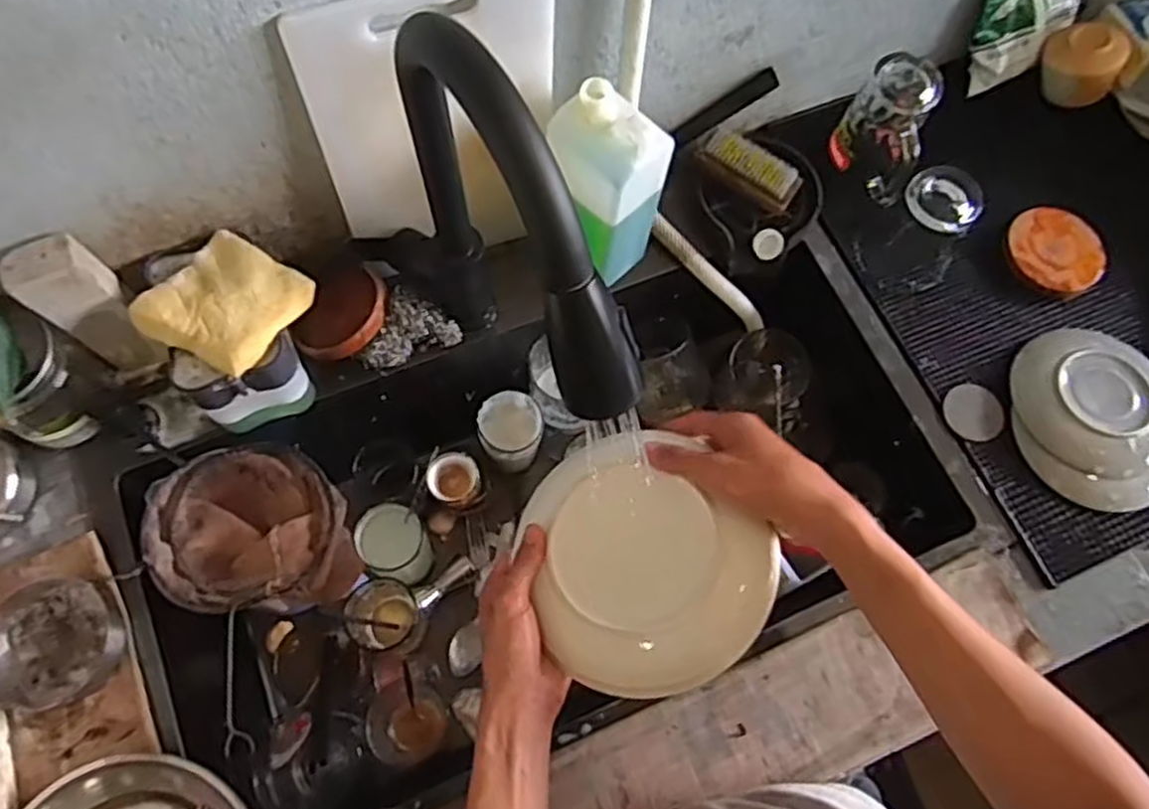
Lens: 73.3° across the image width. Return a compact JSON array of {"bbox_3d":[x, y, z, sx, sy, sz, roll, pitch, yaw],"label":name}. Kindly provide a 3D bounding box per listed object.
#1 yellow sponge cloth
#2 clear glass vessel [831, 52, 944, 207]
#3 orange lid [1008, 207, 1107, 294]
[{"bbox_3d":[-0.283,-0.084,0.624,0.107,0.022,0.102,28,71,8],"label":"yellow sponge cloth"},{"bbox_3d":[0.317,-0.276,0.785,0.086,0.127,0.085,32,71,9],"label":"clear glass vessel"},{"bbox_3d":[0.509,-0.166,0.816,0.095,0.014,0.105,-11,70,-7],"label":"orange lid"}]

